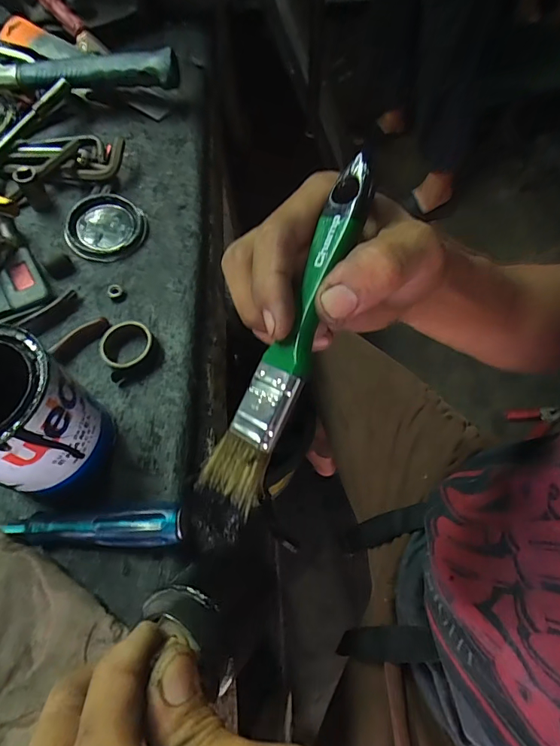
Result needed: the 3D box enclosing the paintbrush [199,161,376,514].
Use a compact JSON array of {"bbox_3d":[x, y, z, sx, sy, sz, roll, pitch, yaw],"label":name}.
[{"bbox_3d":[0.006,-0.019,0.190,0.025,0.009,0.158,22,88,12],"label":"paintbrush"}]

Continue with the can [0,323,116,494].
[{"bbox_3d":[-0.168,0.031,0.281,0.080,0.110,0.077,-1,62,1],"label":"can"}]

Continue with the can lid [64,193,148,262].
[{"bbox_3d":[-0.168,-0.142,0.419,0.070,0.020,0.070,-1,62,1],"label":"can lid"}]

